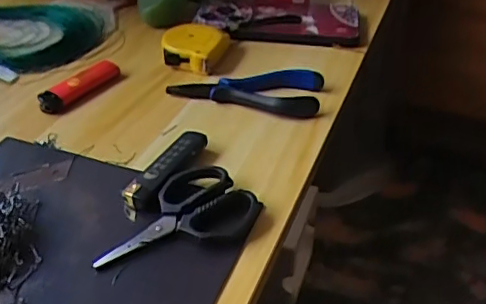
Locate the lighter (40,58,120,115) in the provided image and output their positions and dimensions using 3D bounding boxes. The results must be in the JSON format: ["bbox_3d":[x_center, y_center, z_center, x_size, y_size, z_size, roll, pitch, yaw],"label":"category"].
[{"bbox_3d":[-0.134,-0.055,0.456,0.022,0.013,0.078,20,42,27],"label":"lighter"}]

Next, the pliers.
[{"bbox_3d":[0.003,-0.051,0.458,0.119,0.019,0.046,6,37,10],"label":"pliers"}]

